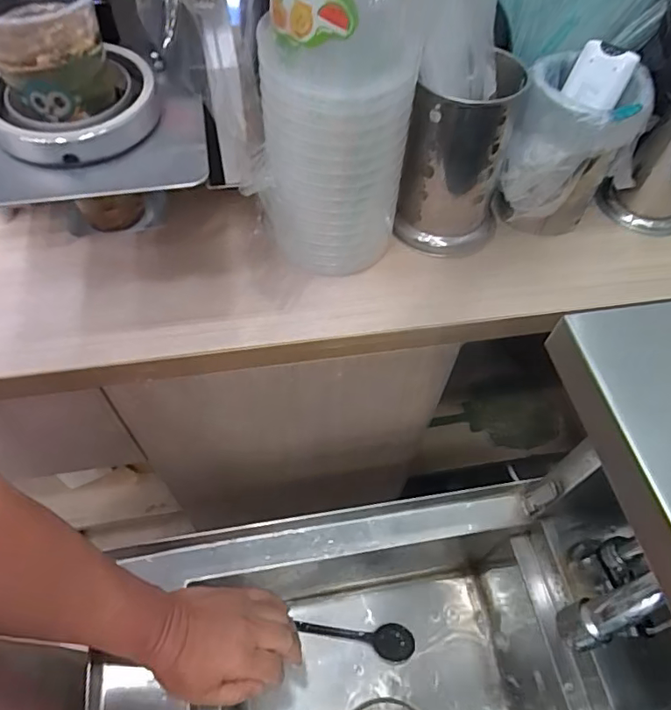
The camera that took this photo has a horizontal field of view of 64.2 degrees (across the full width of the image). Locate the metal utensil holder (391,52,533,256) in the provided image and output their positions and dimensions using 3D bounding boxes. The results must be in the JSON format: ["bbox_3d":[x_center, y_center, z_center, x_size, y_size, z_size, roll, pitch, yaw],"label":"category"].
[{"bbox_3d":[0.123,-0.193,0.518,0.098,0.188,0.093,17,58,8],"label":"metal utensil holder"}]

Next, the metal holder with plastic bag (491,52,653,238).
[{"bbox_3d":[0.237,-0.211,0.560,0.114,0.147,0.128,18,58,8],"label":"metal holder with plastic bag"}]

